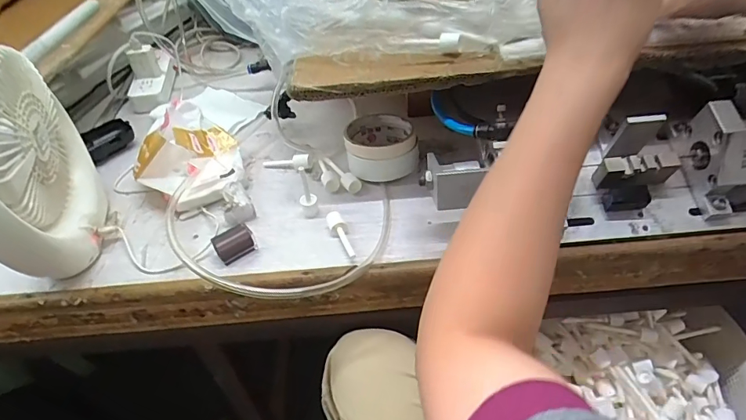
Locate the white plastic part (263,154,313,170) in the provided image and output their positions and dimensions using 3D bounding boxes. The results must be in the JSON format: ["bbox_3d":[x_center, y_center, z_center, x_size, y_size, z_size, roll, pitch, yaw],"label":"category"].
[{"bbox_3d":[-0.110,-0.062,0.575,0.069,0.017,0.015,-3,43,21],"label":"white plastic part"}]

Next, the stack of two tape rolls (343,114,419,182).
[{"bbox_3d":[0.009,-0.079,0.552,0.087,0.048,0.090,-8,45,-3],"label":"stack of two tape rolls"}]

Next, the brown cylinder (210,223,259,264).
[{"bbox_3d":[-0.145,0.035,0.469,0.038,0.025,0.022,-27,48,-21],"label":"brown cylinder"}]

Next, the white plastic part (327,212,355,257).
[{"bbox_3d":[-0.033,0.026,0.472,0.016,0.011,0.067,-19,46,-14],"label":"white plastic part"}]

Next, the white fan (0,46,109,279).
[{"bbox_3d":[-0.332,-0.048,0.428,0.064,0.202,0.194,-19,46,-14],"label":"white fan"}]

